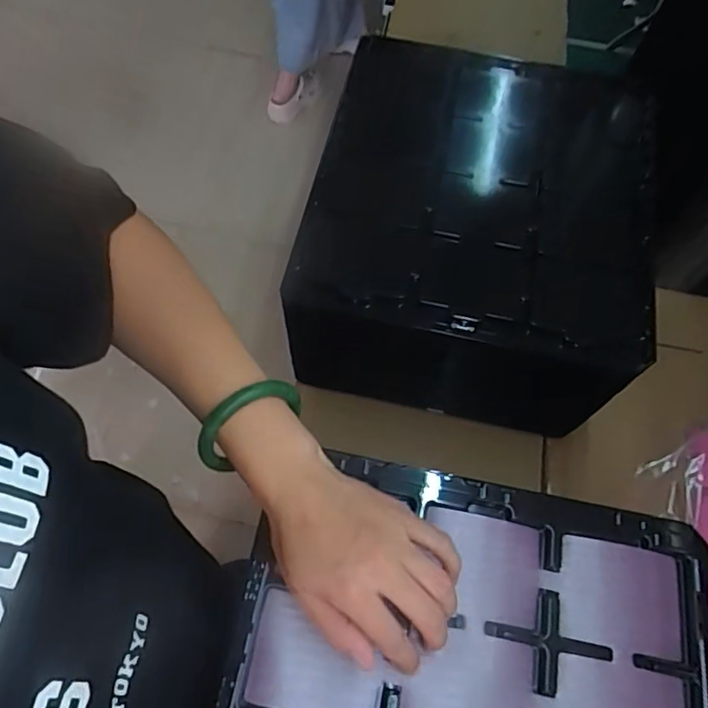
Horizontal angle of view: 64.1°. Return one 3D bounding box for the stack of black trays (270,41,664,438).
[{"bbox_3d":[0.121,-0.143,0.669,0.353,0.197,0.381,9,65,2],"label":"stack of black trays"}]

